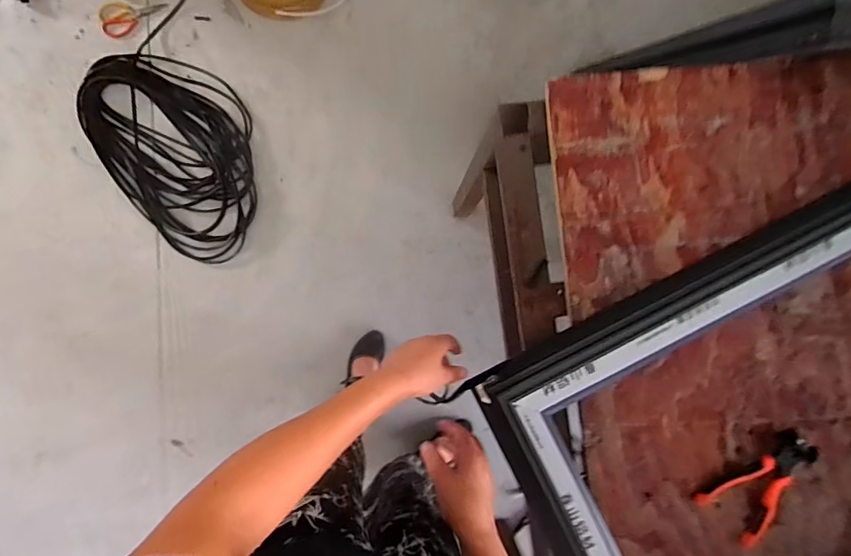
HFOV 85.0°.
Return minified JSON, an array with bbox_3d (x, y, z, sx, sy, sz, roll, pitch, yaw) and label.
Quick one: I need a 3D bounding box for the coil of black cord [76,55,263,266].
[{"bbox_3d":[-0.715,-0.376,1.369,0.417,0.028,0.637,-37,89,-2],"label":"coil of black cord"}]

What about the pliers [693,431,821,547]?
[{"bbox_3d":[0.465,0.281,0.635,0.099,0.033,0.160,41,88,0],"label":"pliers"}]

